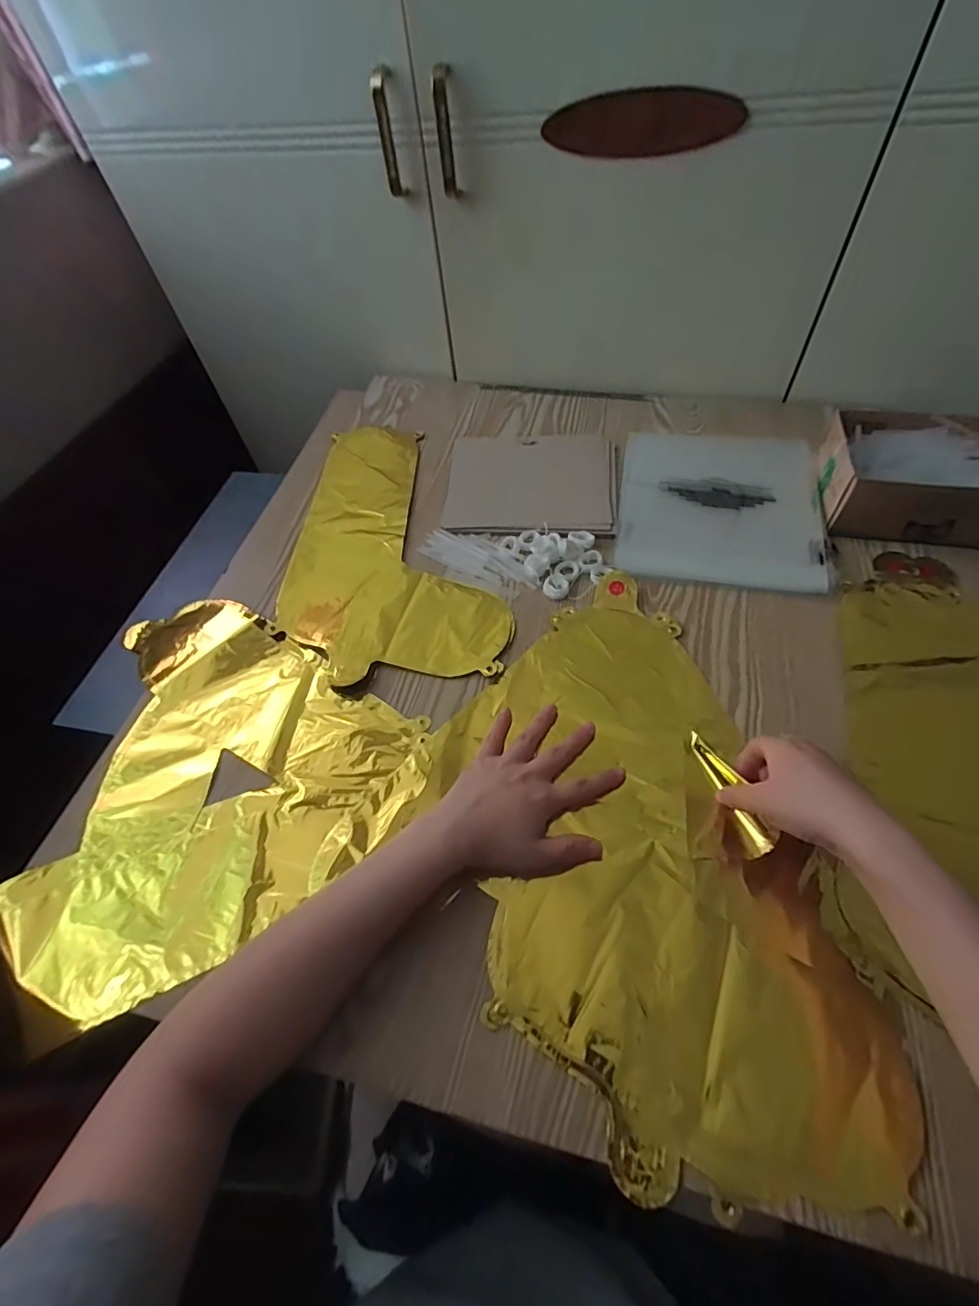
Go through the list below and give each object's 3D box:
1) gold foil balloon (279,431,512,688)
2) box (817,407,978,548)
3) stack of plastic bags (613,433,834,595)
[{"bbox_3d":[-0.131,-0.133,0.599,0.212,0.009,0.414,-16,56,-5],"label":"gold foil balloon"},{"bbox_3d":[0.448,-0.185,0.541,0.186,0.057,0.143,8,57,10],"label":"box"},{"bbox_3d":[0.251,-0.165,0.577,0.202,0.021,0.214,8,57,11],"label":"stack of plastic bags"}]

